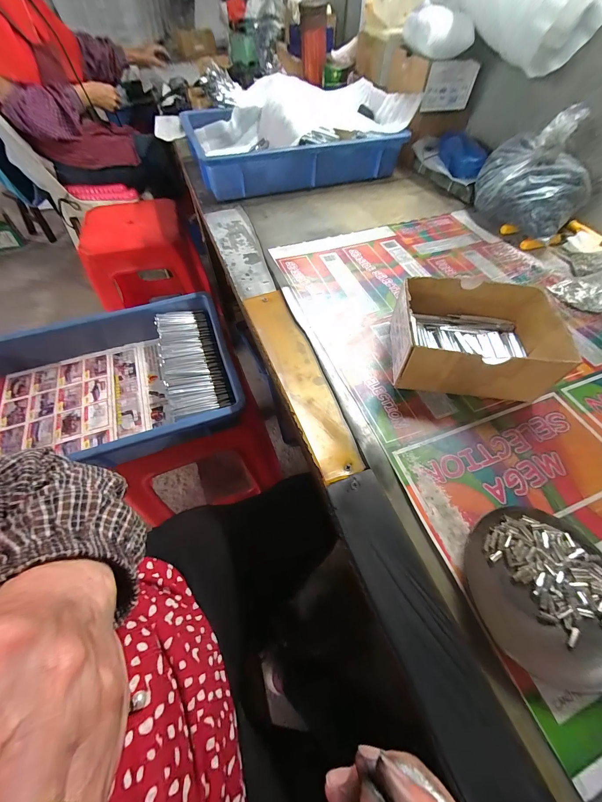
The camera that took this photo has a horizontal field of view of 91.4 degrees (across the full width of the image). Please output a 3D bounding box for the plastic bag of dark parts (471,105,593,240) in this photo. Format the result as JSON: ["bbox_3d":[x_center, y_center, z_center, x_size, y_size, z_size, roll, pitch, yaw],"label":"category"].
[{"bbox_3d":[0.387,-0.373,0.495,0.173,0.142,0.128,36,64,20],"label":"plastic bag of dark parts"}]

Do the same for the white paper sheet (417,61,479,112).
[{"bbox_3d":[0.297,-0.623,0.585,0.105,0.078,0.007,-12,72,-5],"label":"white paper sheet"}]

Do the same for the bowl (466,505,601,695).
[{"bbox_3d":[0.190,0.145,0.230,0.111,0.017,0.112,0,58,0],"label":"bowl"}]

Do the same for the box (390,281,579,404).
[{"bbox_3d":[0.195,-0.072,0.340,0.160,0.070,0.120,6,58,4],"label":"box"}]

